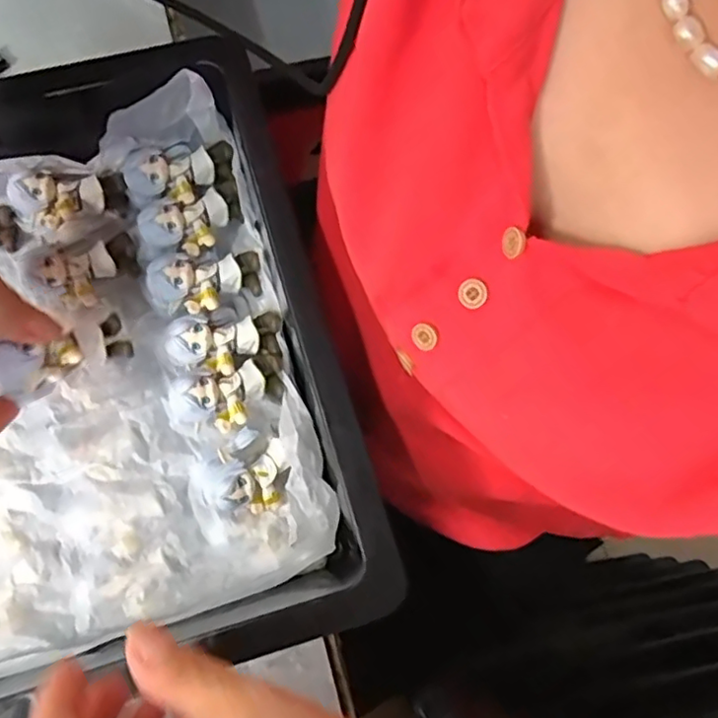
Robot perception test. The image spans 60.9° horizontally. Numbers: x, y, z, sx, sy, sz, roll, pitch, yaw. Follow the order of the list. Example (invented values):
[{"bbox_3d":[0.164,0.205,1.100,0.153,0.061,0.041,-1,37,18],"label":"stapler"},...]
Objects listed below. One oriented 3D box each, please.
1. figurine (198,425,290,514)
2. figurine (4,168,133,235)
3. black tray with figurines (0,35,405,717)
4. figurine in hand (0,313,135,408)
[{"bbox_3d":[-0.057,0.059,0.319,0.045,0.028,0.040,-43,83,-13],"label":"figurine"},{"bbox_3d":[-0.169,-0.094,0.359,0.061,0.026,0.033,-15,76,-24],"label":"figurine"},{"bbox_3d":[-0.226,0.031,0.296,0.435,0.075,0.309,-16,77,-6],"label":"black tray with figurines"},{"bbox_3d":[-0.137,-0.002,0.287,0.024,0.022,0.063,50,44,10],"label":"figurine in hand"}]

